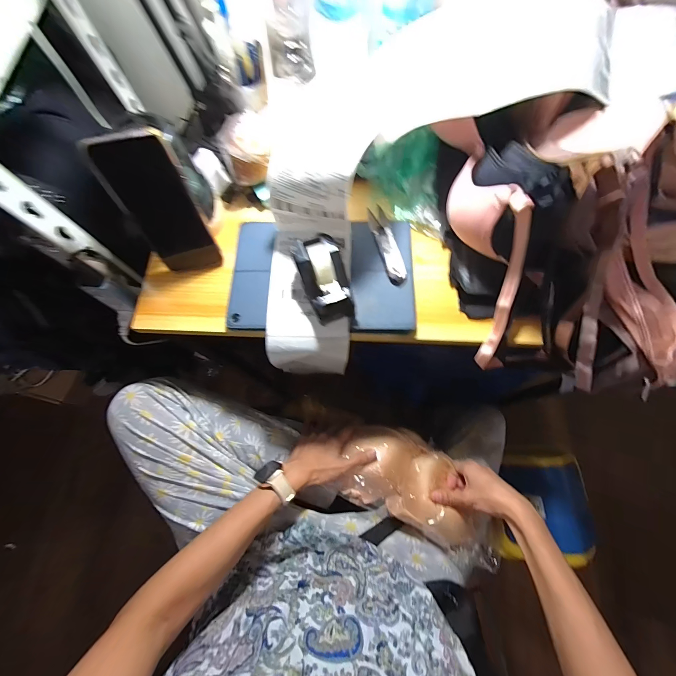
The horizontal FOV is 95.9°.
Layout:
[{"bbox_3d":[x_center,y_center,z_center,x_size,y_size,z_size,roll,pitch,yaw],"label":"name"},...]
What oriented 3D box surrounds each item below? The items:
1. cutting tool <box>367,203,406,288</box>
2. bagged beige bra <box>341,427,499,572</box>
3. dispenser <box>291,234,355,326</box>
[{"bbox_3d":[0.064,-0.129,0.408,0.027,0.012,0.122,-11,73,-2],"label":"cutting tool"},{"bbox_3d":[0.122,0.226,0.479,0.242,0.052,0.126,23,75,8],"label":"bagged beige bra"},{"bbox_3d":[-0.016,-0.072,0.368,0.050,0.057,0.096,-21,74,-5],"label":"dispenser"}]

